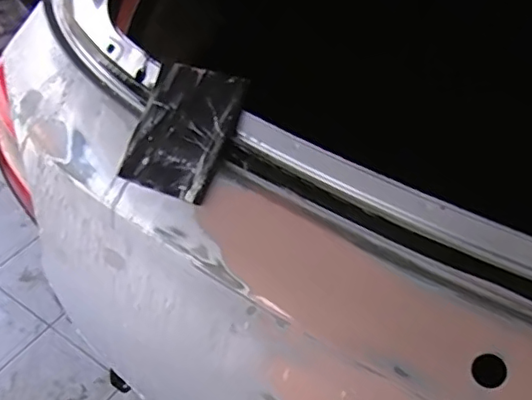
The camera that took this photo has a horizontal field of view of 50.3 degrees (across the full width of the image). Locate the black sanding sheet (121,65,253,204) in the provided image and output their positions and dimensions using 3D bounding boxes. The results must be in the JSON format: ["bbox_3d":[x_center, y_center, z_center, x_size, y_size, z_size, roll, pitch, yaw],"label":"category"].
[{"bbox_3d":[-0.090,-0.074,0.606,0.115,0.008,0.138,18,82,28],"label":"black sanding sheet"}]

